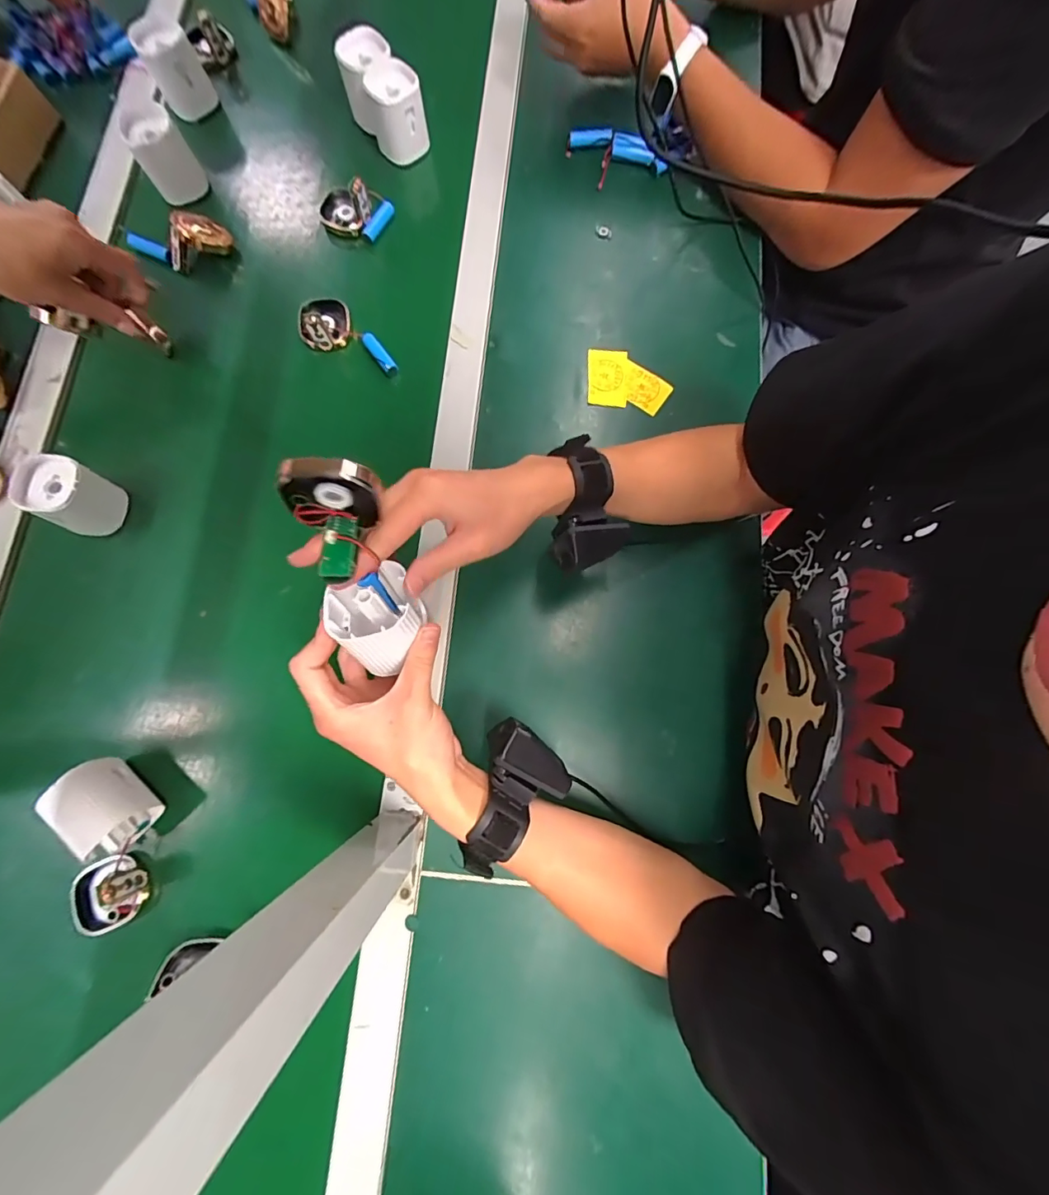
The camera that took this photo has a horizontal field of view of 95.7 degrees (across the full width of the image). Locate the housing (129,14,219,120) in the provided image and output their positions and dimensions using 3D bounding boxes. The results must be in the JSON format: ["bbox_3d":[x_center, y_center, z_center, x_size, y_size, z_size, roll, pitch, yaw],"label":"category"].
[{"bbox_3d":[-0.410,-0.622,0.560,0.061,0.065,0.054,-31,80,-4],"label":"housing"}]

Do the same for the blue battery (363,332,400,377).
[{"bbox_3d":[-0.155,-0.262,0.510,0.016,0.011,0.055,-35,80,-5],"label":"blue battery"}]

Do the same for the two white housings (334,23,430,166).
[{"bbox_3d":[-0.162,-0.583,0.549,0.060,0.072,0.110,-35,80,-5],"label":"two white housings"}]

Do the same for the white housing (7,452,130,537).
[{"bbox_3d":[-0.431,-0.097,0.452,0.053,0.062,0.057,0,79,2],"label":"white housing"}]

